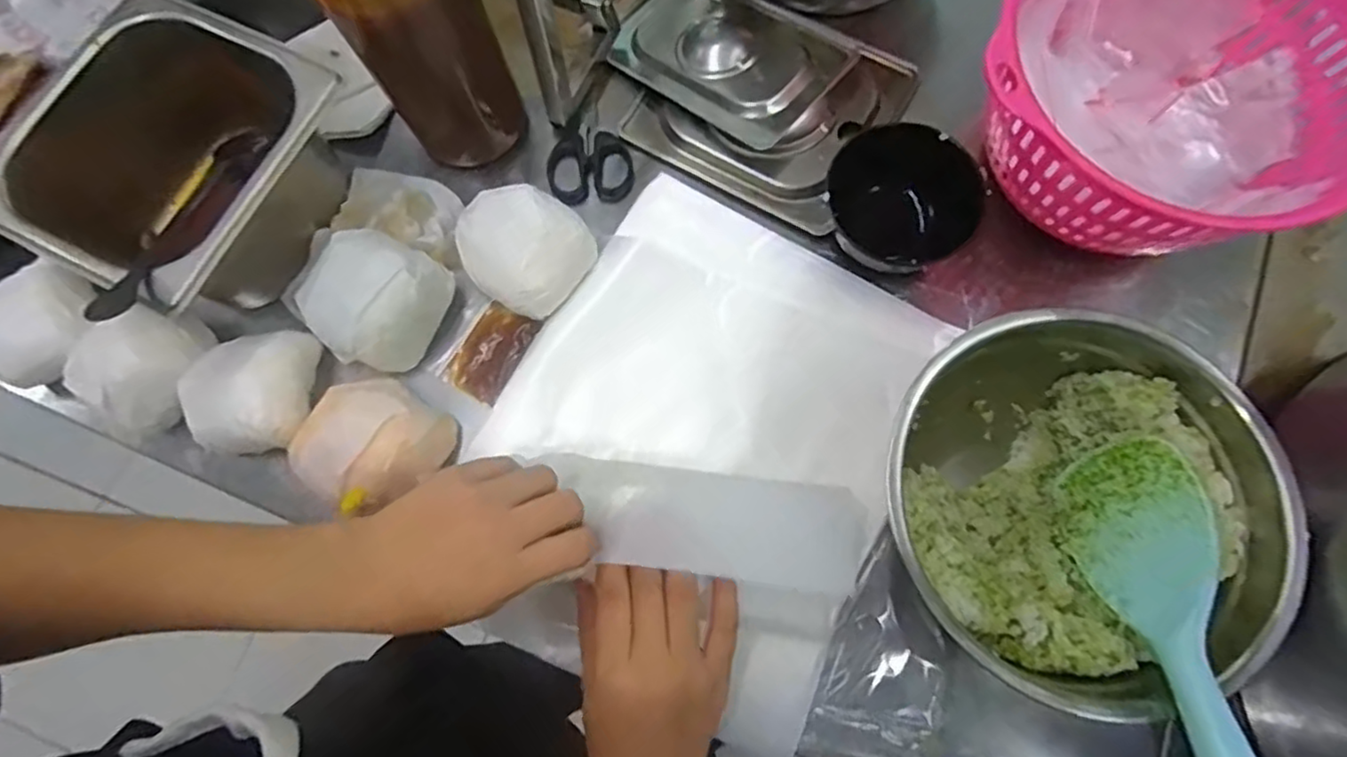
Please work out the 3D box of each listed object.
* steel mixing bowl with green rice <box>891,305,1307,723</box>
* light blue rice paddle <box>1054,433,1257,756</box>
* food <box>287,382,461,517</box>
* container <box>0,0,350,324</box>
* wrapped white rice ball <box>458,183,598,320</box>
[{"bbox_3d":[0.211,0.068,0.372,0.189,0.104,0.173,0,75,1],"label":"steel mixing bowl with green rice"},{"bbox_3d":[0.238,0.120,0.313,0.022,0.069,0.198,26,47,-23],"label":"light blue rice paddle"},{"bbox_3d":[-0.182,0.042,0.411,0.081,0.044,0.075,0,75,1],"label":"food"},{"bbox_3d":[-0.308,-0.130,0.426,0.158,0.100,0.173,28,77,8],"label":"container"},{"bbox_3d":[-0.100,-0.087,0.444,0.079,0.039,0.074,0,75,1],"label":"wrapped white rice ball"}]

